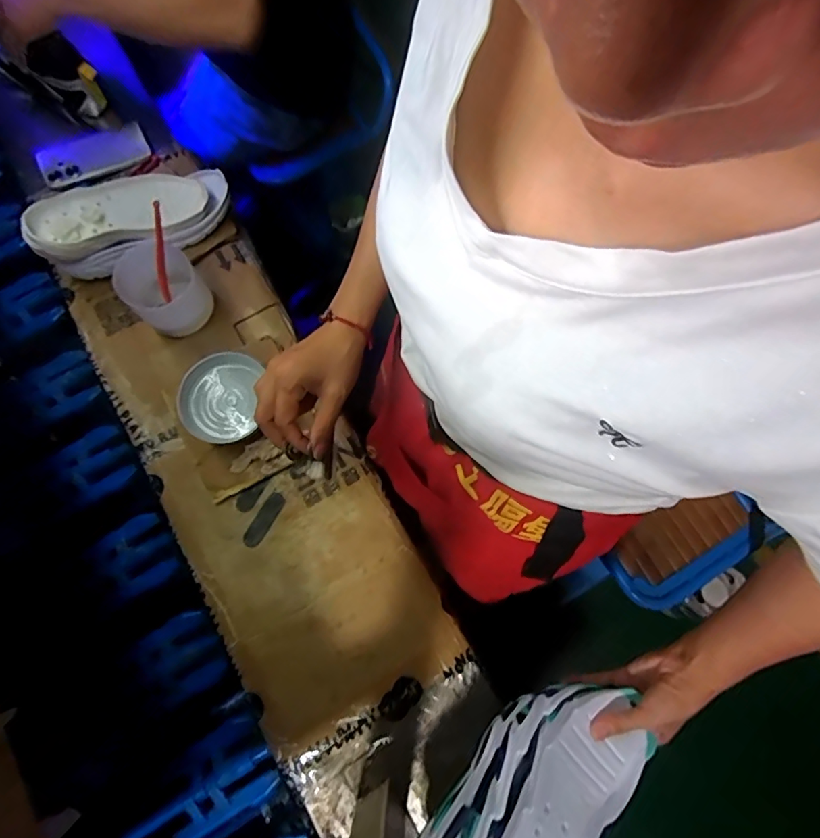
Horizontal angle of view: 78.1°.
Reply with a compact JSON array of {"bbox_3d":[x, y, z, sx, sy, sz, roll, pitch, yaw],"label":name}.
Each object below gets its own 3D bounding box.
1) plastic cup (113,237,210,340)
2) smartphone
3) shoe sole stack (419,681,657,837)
[{"bbox_3d":[-0.322,-0.170,0.668,0.095,0.075,0.112,-40,77,-12],"label":"plastic cup"},{"bbox_3d":[-0.472,-0.396,0.757,0.152,0.011,0.070,-30,83,-17],"label":"smartphone"},{"bbox_3d":[0.118,0.342,0.474,0.226,0.100,0.117,-32,81,-38],"label":"shoe sole stack"}]

